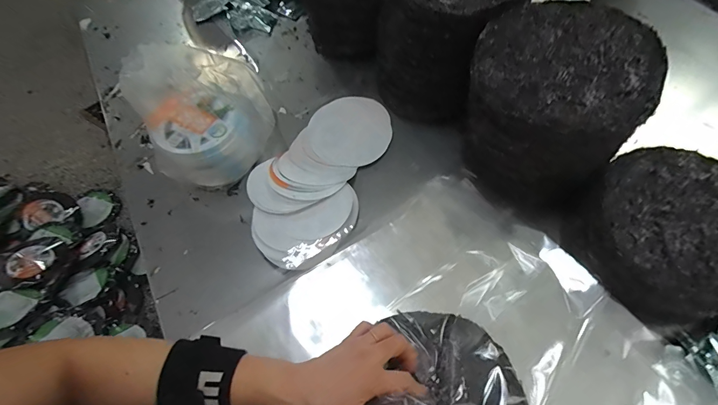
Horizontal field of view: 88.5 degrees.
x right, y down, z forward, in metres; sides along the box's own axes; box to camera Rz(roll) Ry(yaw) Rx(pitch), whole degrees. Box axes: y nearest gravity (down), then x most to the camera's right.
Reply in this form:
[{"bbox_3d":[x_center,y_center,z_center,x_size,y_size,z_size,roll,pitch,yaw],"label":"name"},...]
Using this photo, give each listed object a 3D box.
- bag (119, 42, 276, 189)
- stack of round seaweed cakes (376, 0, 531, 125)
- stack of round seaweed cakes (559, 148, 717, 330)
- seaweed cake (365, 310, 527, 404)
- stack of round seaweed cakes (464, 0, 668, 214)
[{"bbox_3d":[-0.251,-0.164,0.617,0.185,0.095,0.251,-20,60,-6],"label":"bag"},{"bbox_3d":[0.145,-0.277,0.608,0.216,0.194,0.232,22,65,18],"label":"stack of round seaweed cakes"},{"bbox_3d":[0.388,0.042,0.466,0.219,0.083,0.201,-10,62,-3],"label":"stack of round seaweed cakes"},{"bbox_3d":[0.077,0.207,0.414,0.195,0.031,0.165,-20,63,-12],"label":"seaweed cake"},{"bbox_3d":[0.252,-0.129,0.509,0.202,0.176,0.202,11,62,12],"label":"stack of round seaweed cakes"}]

